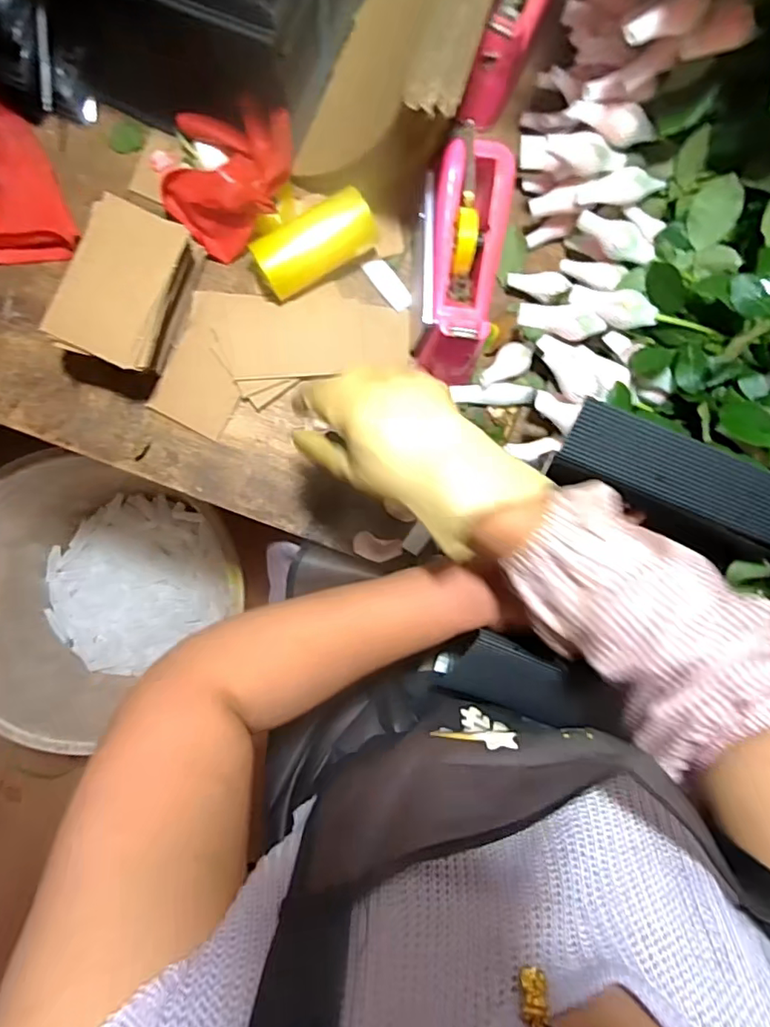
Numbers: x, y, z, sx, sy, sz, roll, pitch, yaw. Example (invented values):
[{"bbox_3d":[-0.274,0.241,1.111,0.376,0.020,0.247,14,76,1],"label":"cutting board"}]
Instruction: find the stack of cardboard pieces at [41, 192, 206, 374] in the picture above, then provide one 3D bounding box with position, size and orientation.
[{"bbox_3d":[-0.244,-0.210,0.530,0.088,0.084,0.146,17,88,-4],"label":"stack of cardboard pieces"}]

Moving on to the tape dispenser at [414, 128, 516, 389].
[{"bbox_3d":[0.085,-0.243,0.547,0.086,0.107,0.207,4,89,-4],"label":"tape dispenser"}]

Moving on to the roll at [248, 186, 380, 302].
[{"bbox_3d":[-0.072,-0.272,0.555,0.123,0.048,0.052,-32,92,-4],"label":"roll"}]

